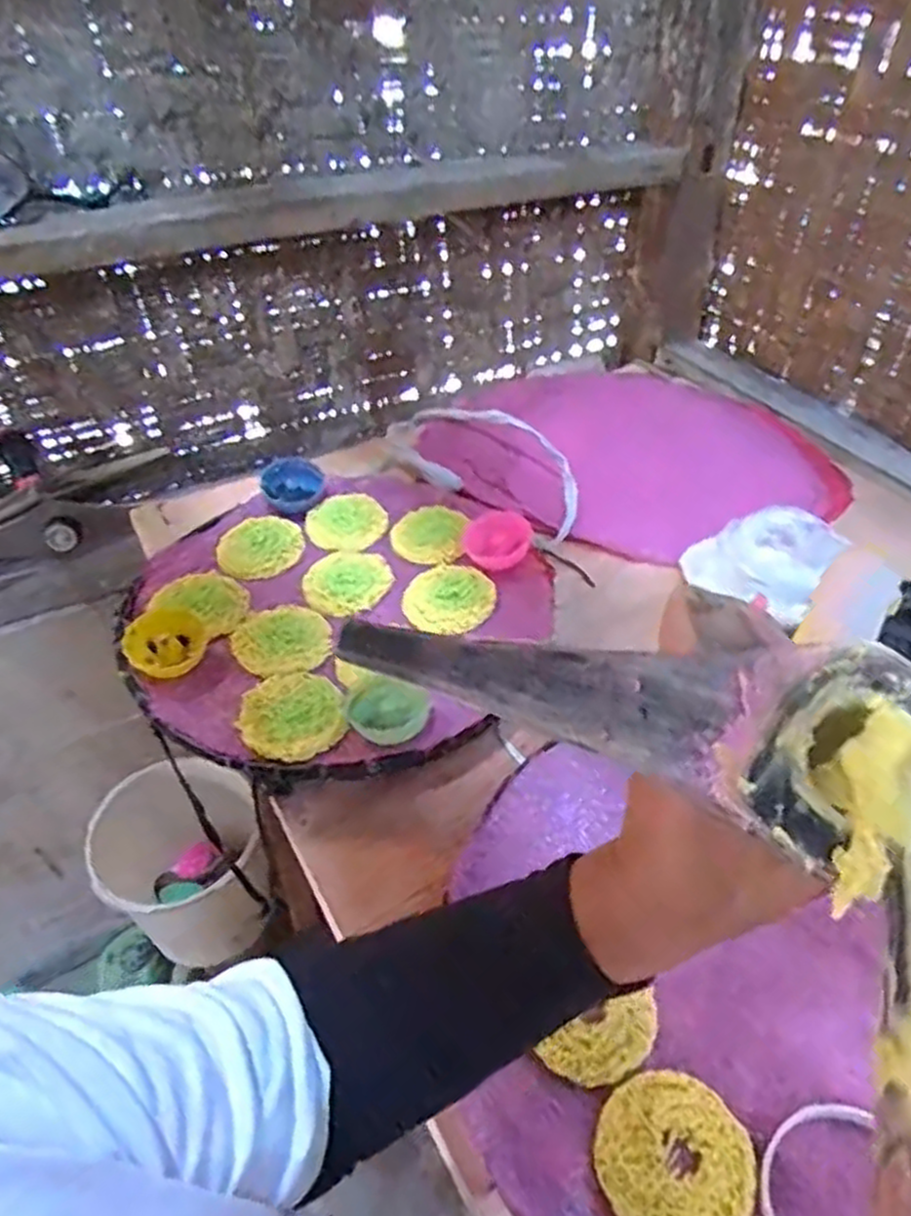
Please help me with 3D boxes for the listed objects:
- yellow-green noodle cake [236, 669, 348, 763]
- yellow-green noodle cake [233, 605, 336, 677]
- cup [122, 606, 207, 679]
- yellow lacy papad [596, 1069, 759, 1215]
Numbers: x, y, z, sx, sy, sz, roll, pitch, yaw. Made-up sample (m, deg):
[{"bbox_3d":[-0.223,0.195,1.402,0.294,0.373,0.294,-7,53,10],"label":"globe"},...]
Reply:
[{"bbox_3d":[-0.123,0.079,0.564,0.071,0.016,0.077,-1,41,1],"label":"yellow-green noodle cake"},{"bbox_3d":[-0.143,0.025,0.629,0.076,0.004,0.083,-12,42,-11],"label":"yellow-green noodle cake"},{"bbox_3d":[-0.232,0.026,0.615,0.059,0.014,0.061,12,59,-21],"label":"cup"},{"bbox_3d":[0.115,0.287,0.398,0.078,0.005,0.078,3,41,6],"label":"yellow lacy papad"}]

